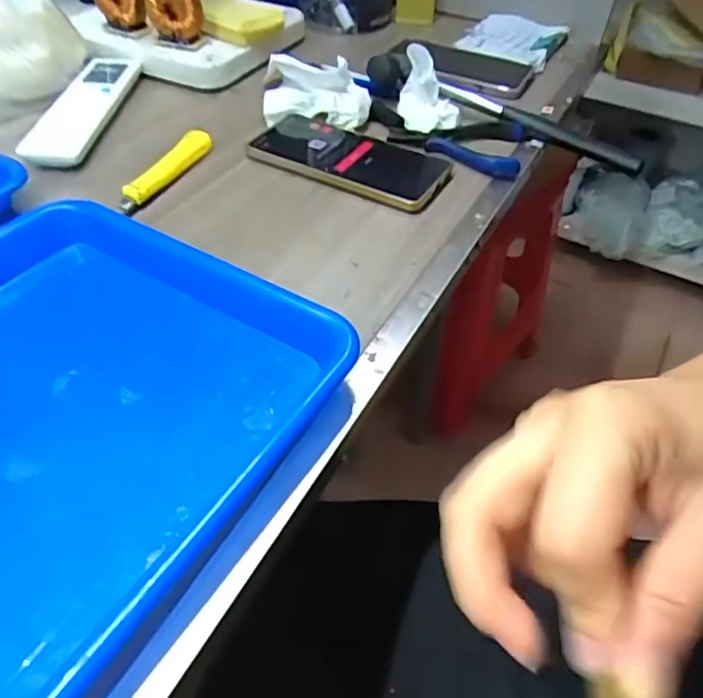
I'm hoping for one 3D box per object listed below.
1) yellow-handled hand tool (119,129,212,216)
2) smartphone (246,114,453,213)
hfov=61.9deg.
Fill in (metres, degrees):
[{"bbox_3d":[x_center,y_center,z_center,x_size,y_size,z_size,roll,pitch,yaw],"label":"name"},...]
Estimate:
[{"bbox_3d":[-0.148,-0.143,0.472,0.020,0.019,0.113,20,48,14],"label":"yellow-handled hand tool"},{"bbox_3d":[-0.005,-0.166,0.503,0.174,0.016,0.090,23,49,16],"label":"smartphone"}]

